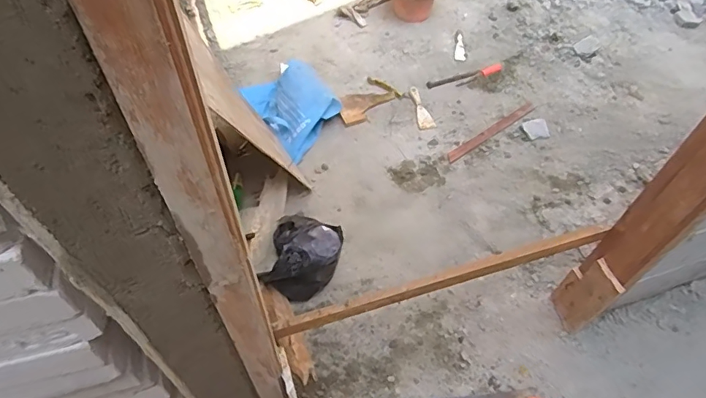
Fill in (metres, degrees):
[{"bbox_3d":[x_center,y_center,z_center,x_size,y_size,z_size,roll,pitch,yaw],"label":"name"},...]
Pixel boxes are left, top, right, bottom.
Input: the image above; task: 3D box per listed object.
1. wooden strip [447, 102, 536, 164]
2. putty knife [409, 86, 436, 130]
[{"bbox_3d":[0.521,-0.253,1.801,0.458,0.006,0.043,-31,60,-23],"label":"wooden strip"},{"bbox_3d":[0.265,-0.351,1.861,0.061,0.025,0.214,-6,53,-6],"label":"putty knife"}]

